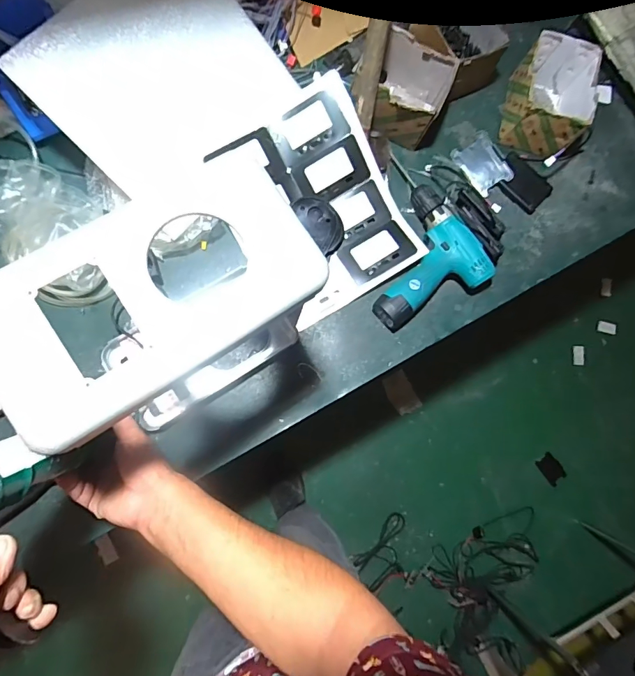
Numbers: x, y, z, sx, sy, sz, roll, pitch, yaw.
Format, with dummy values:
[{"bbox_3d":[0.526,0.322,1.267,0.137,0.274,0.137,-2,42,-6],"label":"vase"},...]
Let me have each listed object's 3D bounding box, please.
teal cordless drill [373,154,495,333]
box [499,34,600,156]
[{"bbox_3d":[0.143,-0.148,0.658,0.194,0.048,0.222,-28,85,-9],"label":"teal cordless drill"},{"bbox_3d":[0.380,-0.394,0.696,0.122,0.088,0.145,22,80,-2],"label":"box"}]

